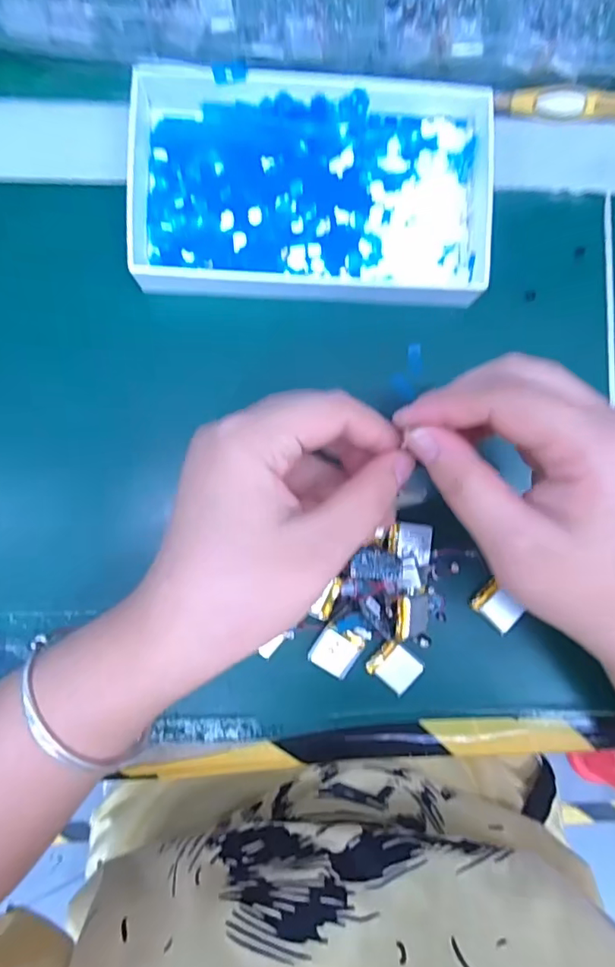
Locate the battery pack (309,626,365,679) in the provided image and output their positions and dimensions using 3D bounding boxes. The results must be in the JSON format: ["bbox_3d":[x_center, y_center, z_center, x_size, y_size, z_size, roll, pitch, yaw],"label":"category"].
[{"bbox_3d":[0.015,0.085,0.268,0.023,0.004,0.023,33,86,-2],"label":"battery pack"}]

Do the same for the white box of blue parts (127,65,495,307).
[{"bbox_3d":[0.003,-0.151,0.268,0.177,0.026,0.109,1,88,-4],"label":"white box of blue parts"}]

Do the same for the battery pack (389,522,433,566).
[{"bbox_3d":[0.053,0.030,0.270,0.022,0.004,0.020,8,87,-3],"label":"battery pack"}]

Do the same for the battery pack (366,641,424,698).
[{"bbox_3d":[0.045,0.094,0.270,0.024,0.004,0.021,40,86,-1],"label":"battery pack"}]

